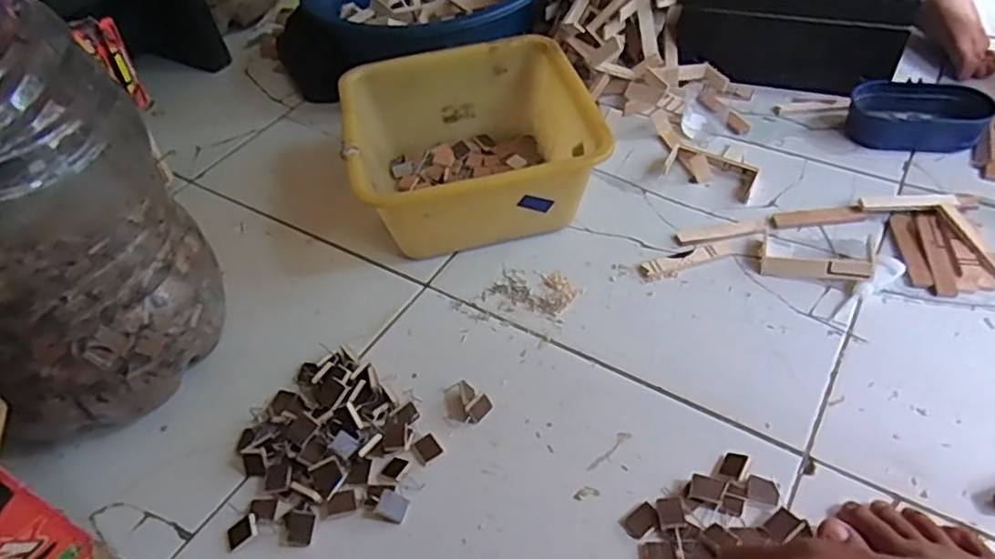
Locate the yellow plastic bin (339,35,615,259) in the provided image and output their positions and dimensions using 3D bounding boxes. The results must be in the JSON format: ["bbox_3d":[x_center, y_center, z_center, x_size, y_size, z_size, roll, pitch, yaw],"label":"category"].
[{"bbox_3d":[-0.031,-0.149,0.760,0.259,0.126,0.247,-12,48,-5],"label":"yellow plastic bin"}]

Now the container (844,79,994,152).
[{"bbox_3d":[0.513,-0.199,0.799,0.152,0.047,0.082,7,49,11],"label":"container"}]

